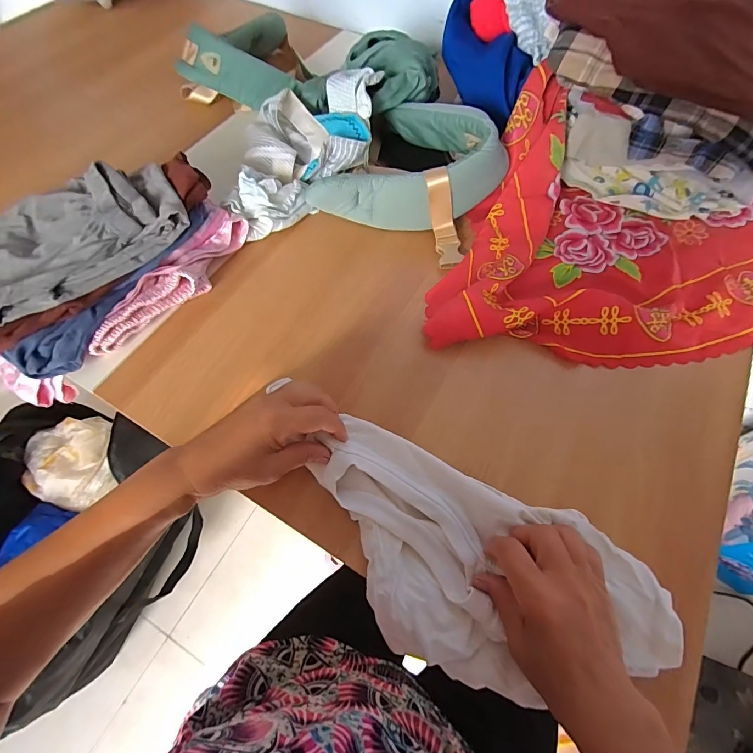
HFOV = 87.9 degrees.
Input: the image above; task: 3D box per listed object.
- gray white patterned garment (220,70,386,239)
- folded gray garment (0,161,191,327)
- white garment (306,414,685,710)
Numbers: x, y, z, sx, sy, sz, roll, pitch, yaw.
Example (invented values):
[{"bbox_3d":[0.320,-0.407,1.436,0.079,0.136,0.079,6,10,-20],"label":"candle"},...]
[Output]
[{"bbox_3d":[-0.095,-0.303,0.519,0.184,0.101,0.241,4,63,2],"label":"gray white patterned garment"},{"bbox_3d":[-0.339,-0.167,0.441,0.231,0.035,0.169,-35,68,-16],"label":"folded gray garment"},{"bbox_3d":[0.079,0.159,0.326,0.295,0.045,0.152,22,65,11],"label":"white garment"}]

